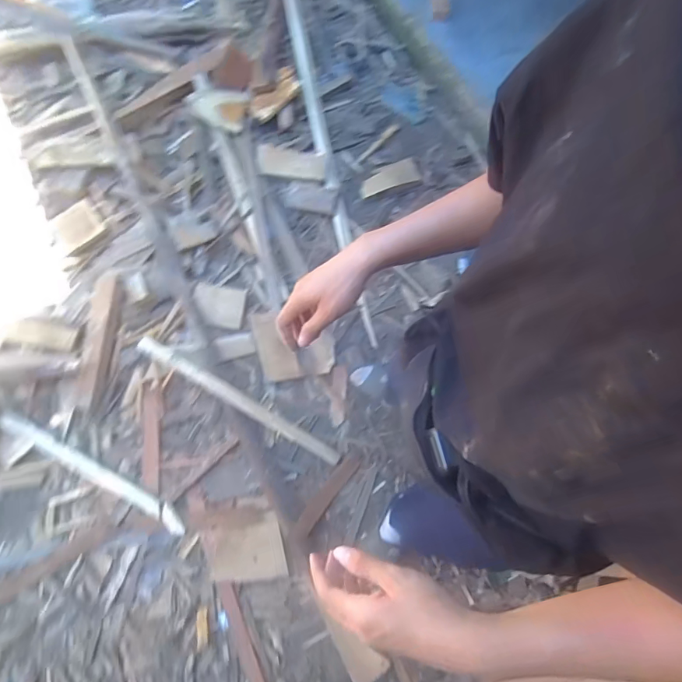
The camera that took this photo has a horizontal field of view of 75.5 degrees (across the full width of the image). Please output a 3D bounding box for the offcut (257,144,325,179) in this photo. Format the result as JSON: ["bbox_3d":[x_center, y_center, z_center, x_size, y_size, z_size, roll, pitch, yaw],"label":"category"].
[{"bbox_3d":[-0.189,-0.683,1.683,0.254,0.011,0.125,6,68,-3],"label":"offcut"}]

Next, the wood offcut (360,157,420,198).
[{"bbox_3d":[0.204,-0.655,1.783,0.350,0.019,0.113,-36,81,-30],"label":"wood offcut"}]

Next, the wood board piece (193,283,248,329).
[{"bbox_3d":[-0.414,-0.122,1.489,0.165,0.012,0.143,9,71,-10],"label":"wood board piece"}]

